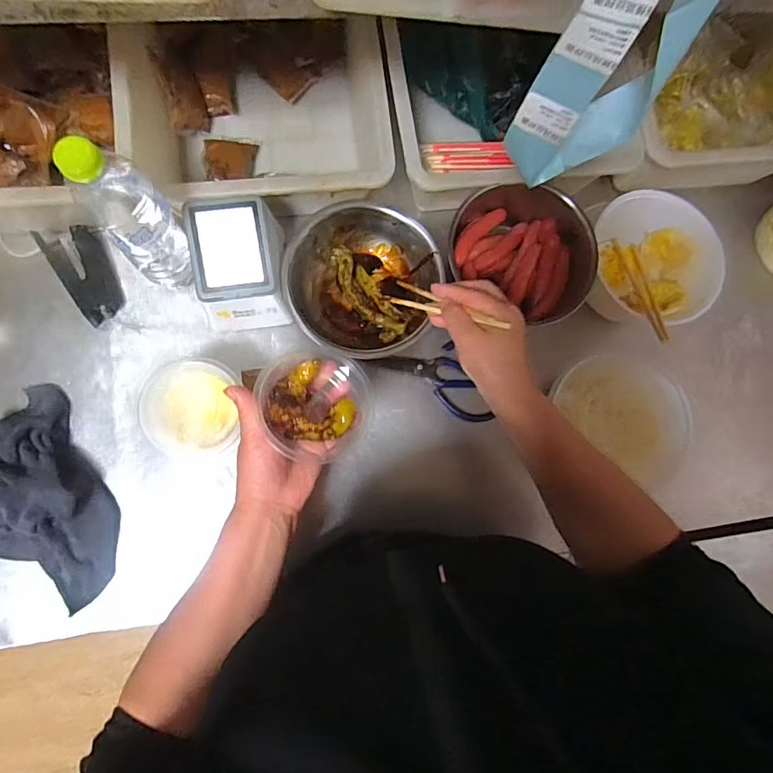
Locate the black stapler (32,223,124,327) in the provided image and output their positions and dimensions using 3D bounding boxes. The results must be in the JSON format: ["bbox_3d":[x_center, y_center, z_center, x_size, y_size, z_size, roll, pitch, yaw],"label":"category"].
[{"bbox_3d":[-0.356,-0.139,0.553,0.062,0.034,0.115,-30,89,-8],"label":"black stapler"}]

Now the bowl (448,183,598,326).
[{"bbox_3d":[0.166,-0.171,0.571,0.176,0.078,0.182,1,85,-6],"label":"bowl"}]

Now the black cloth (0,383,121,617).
[{"bbox_3d":[-0.383,0.128,0.494,0.138,0.063,0.239,-27,89,-8],"label":"black cloth"}]

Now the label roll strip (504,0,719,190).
[{"bbox_3d":[0.156,-0.217,0.311,0.103,0.203,0.047,-20,86,-9],"label":"label roll strip"}]

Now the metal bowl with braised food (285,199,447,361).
[{"bbox_3d":[-0.029,-0.127,0.552,0.166,0.064,0.169,1,85,-6],"label":"metal bowl with braised food"}]

